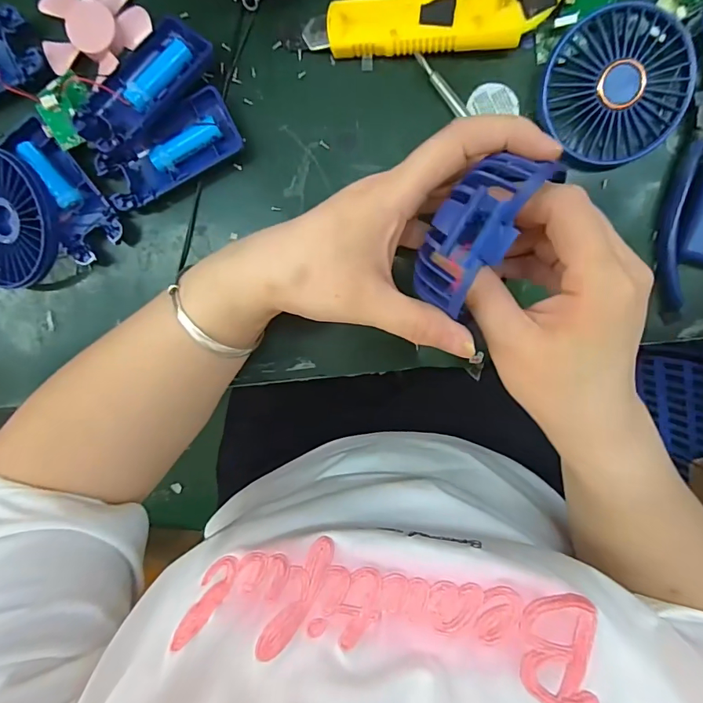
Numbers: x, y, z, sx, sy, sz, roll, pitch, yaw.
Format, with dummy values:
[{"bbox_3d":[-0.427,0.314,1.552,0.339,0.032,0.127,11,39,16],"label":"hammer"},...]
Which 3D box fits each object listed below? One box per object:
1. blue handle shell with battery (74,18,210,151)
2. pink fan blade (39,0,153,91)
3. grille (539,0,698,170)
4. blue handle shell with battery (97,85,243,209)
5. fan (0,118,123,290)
[{"bbox_3d":[-0.130,-0.165,0.281,0.047,0.017,0.094,42,87,14],"label":"blue handle shell with battery"},{"bbox_3d":[-0.168,-0.209,0.284,0.070,0.013,0.058,-38,94,5],"label":"pink fan blade"},{"bbox_3d":[0.161,-0.160,0.272,0.085,0.018,0.084,0,96,2],"label":"grille"},{"bbox_3d":[-0.119,-0.131,0.293,0.093,0.017,0.045,-27,95,4],"label":"blue handle shell with battery"},{"bbox_3d":[-0.219,-0.091,0.293,0.103,0.031,0.092,-32,94,5],"label":"fan"}]

